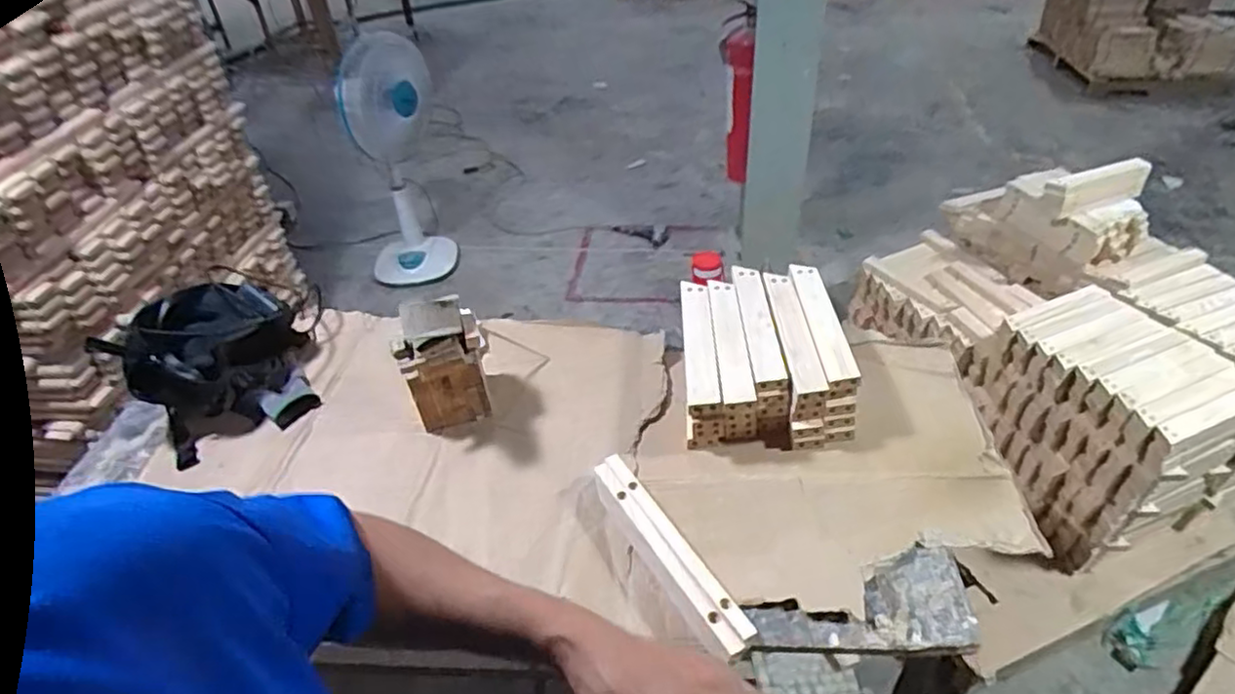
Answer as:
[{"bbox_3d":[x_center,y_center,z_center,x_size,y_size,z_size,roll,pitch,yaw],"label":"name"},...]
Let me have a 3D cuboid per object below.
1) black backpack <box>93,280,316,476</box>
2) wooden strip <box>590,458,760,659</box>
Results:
[{"bbox_3d":[-0.681,0.013,1.156,0.274,0.159,0.283,-27,44,-23],"label":"black backpack"},{"bbox_3d":[0.056,0.237,0.818,0.048,0.022,0.299,-22,43,-20],"label":"wooden strip"}]

